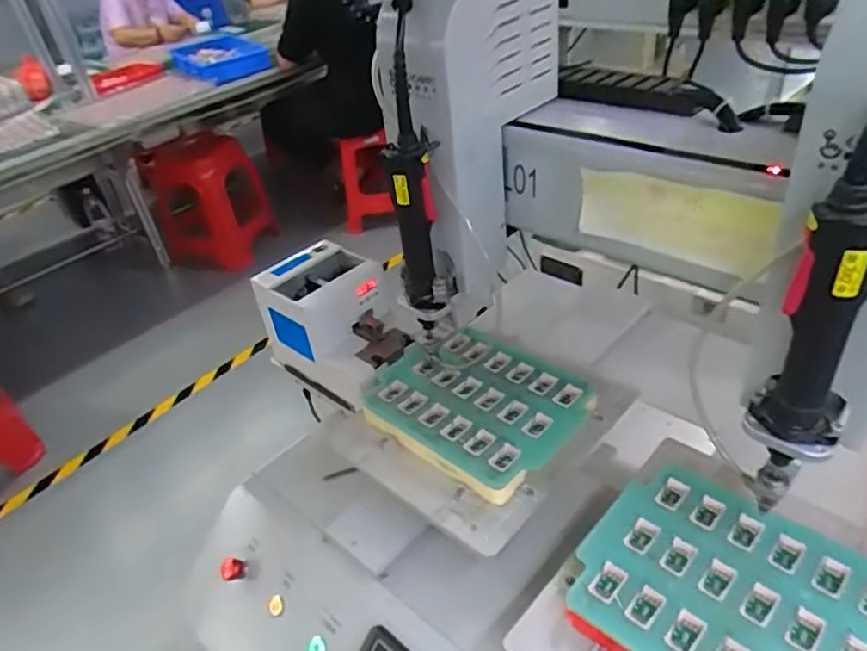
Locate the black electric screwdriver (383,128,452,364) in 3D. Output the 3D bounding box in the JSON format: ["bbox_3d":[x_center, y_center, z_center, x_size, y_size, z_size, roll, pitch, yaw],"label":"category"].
[{"bbox_3d":[-0.010,-0.065,0.653,0.051,0.251,0.048,-13,38,-9],"label":"black electric screwdriver"}]

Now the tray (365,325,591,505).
[{"bbox_3d":[0.047,0.079,0.694,0.222,0.026,0.175,28,48,36],"label":"tray"}]

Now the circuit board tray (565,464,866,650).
[{"bbox_3d":[0.235,0.217,0.486,0.224,0.032,0.172,26,47,35],"label":"circuit board tray"}]

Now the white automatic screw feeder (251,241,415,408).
[{"bbox_3d":[-0.119,0.002,0.833,0.213,0.141,0.133,28,48,36],"label":"white automatic screw feeder"}]

